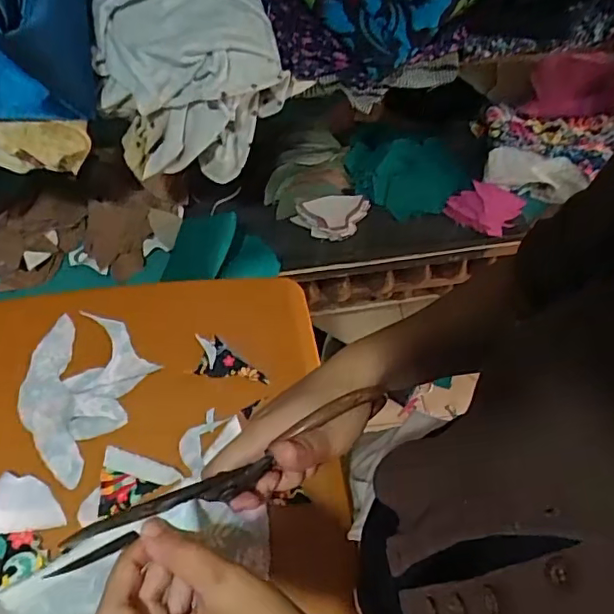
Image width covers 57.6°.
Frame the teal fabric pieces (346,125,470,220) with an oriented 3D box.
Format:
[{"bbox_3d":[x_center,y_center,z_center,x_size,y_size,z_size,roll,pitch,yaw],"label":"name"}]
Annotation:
[{"bbox_3d":[0.152,-0.215,0.869,0.176,0.034,0.156,-7,61,-7],"label":"teal fabric pieces"}]

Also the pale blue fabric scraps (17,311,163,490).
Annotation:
[{"bbox_3d":[-0.250,0.087,0.610,0.137,0.018,0.159,31,64,14],"label":"pale blue fabric scraps"}]

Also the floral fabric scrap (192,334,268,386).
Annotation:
[{"bbox_3d":[-0.085,0.059,0.632,0.085,0.004,0.047,8,61,1],"label":"floral fabric scrap"}]

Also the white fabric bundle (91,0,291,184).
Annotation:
[{"bbox_3d":[-0.122,-0.249,0.598,0.182,0.164,0.135,-6,61,-6],"label":"white fabric bundle"}]

